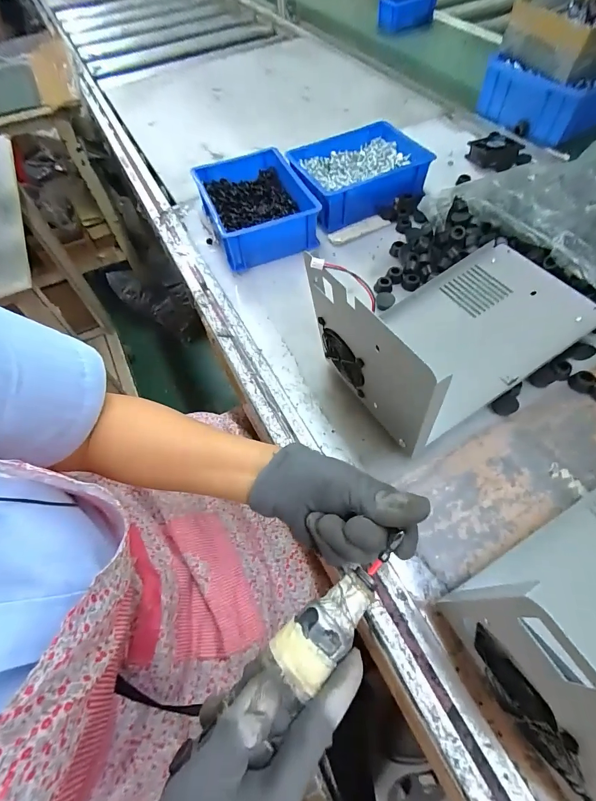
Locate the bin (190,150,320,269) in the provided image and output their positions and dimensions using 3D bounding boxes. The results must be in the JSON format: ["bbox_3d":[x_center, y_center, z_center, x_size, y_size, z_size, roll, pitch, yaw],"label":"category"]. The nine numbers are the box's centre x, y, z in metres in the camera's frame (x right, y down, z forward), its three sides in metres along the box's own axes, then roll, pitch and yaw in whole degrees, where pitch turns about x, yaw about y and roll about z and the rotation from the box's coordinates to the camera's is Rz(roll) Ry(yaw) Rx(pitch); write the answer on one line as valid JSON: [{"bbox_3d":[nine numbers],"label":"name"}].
[{"bbox_3d":[-0.064,-0.299,0.560,0.141,0.065,0.200,-21,60,-8],"label":"bin"}]

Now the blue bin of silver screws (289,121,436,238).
[{"bbox_3d":[0.095,-0.365,0.592,0.201,0.064,0.169,-24,60,-10],"label":"blue bin of silver screws"}]

